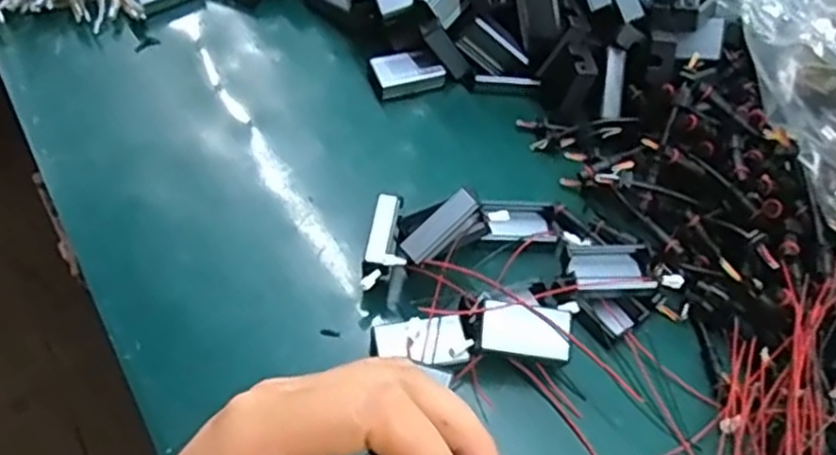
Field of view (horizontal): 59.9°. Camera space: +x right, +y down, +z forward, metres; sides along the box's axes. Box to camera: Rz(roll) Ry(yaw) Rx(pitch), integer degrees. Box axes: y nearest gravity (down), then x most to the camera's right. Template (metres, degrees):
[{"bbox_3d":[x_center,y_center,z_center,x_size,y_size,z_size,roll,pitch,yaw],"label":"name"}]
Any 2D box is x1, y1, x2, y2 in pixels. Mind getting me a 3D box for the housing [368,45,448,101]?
[{"bbox_3d":[-0.008,-0.115,0.535,0.051,0.017,0.032,-16,58,-13],"label":"housing"}]

